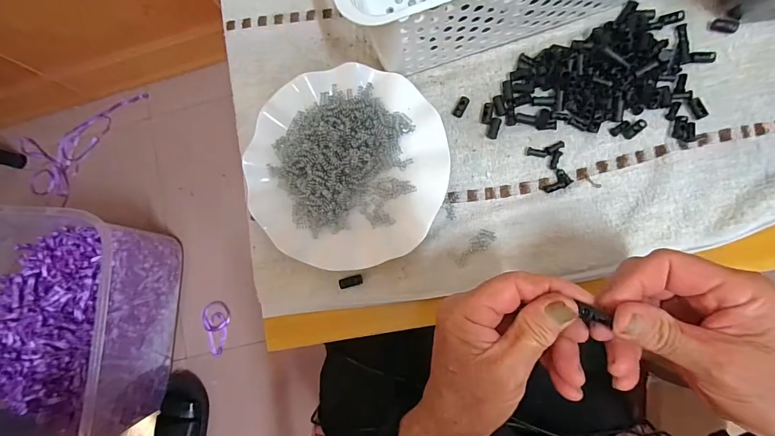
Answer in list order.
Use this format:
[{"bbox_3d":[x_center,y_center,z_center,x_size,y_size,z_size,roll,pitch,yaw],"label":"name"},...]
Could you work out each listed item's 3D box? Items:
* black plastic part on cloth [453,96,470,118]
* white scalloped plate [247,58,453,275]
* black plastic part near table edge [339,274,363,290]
[{"bbox_3d":[0.069,-0.103,0.358,0.010,0.008,0.019,26,86,8],"label":"black plastic part on cloth"},{"bbox_3d":[-0.038,-0.047,0.355,0.179,0.023,0.178,-1,83,5],"label":"white scalloped plate"},{"bbox_3d":[-0.033,0.059,0.352,0.020,0.007,0.009,-17,83,6],"label":"black plastic part near table edge"}]

